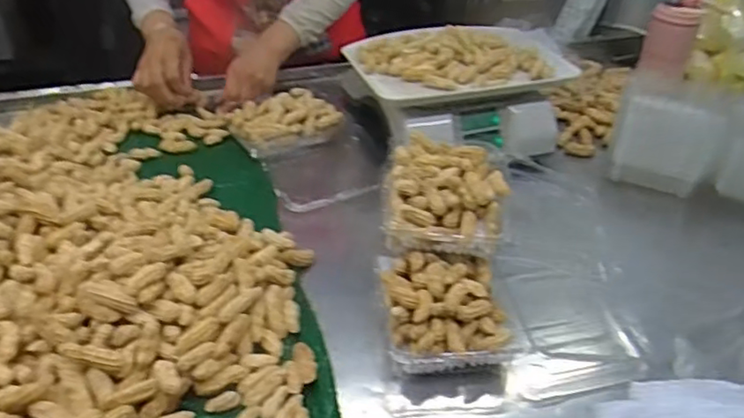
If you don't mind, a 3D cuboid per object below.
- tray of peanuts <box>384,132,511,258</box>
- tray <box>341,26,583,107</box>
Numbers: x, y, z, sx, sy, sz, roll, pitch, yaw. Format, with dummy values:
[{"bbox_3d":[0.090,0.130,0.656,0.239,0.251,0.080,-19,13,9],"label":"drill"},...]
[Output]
[{"bbox_3d":[0.079,-0.022,0.675,0.125,0.060,0.155,4,35,3],"label":"tray of peanuts"},{"bbox_3d":[0.121,-0.218,0.914,0.307,0.042,0.219,-5,35,-10],"label":"tray"}]

